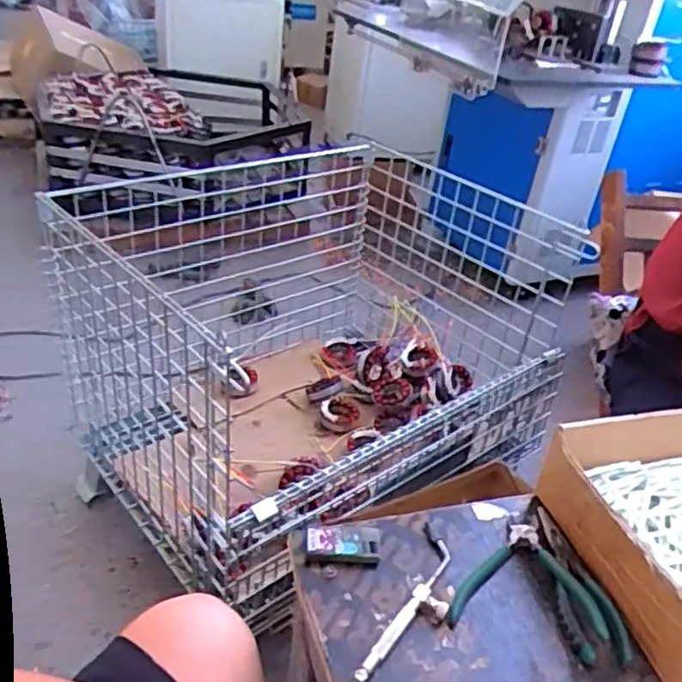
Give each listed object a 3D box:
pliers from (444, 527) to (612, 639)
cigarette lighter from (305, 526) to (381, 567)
[{"bbox_3d":[0.163,0.212,0.603,0.128,0.017,0.117,10,32,4],"label":"pliers"},{"bbox_3d":[0.003,0.188,0.615,0.069,0.020,0.034,1,33,-9],"label":"cigarette lighter"}]

